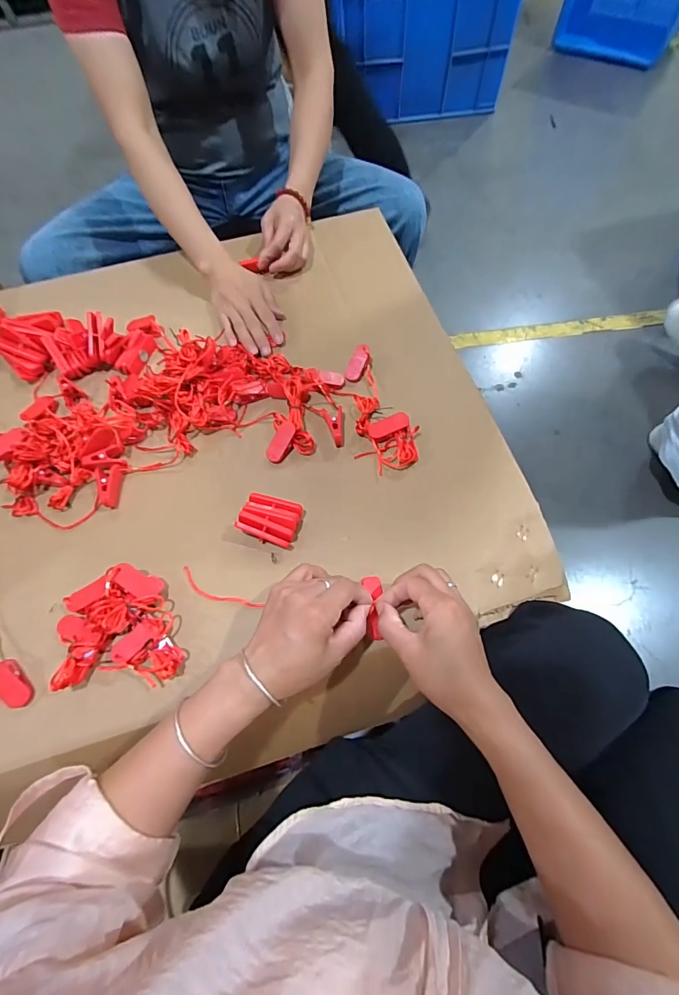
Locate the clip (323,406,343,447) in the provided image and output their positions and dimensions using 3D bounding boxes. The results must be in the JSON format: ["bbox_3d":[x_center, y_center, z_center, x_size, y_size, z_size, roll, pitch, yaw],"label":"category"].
[{"bbox_3d":[-0.006,-0.083,0.483,0.022,0.024,0.044,-3,66,-1],"label":"clip"}]

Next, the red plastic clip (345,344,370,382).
[{"bbox_3d":[0.024,-0.170,0.520,0.022,0.008,0.048,24,92,10],"label":"red plastic clip"}]

